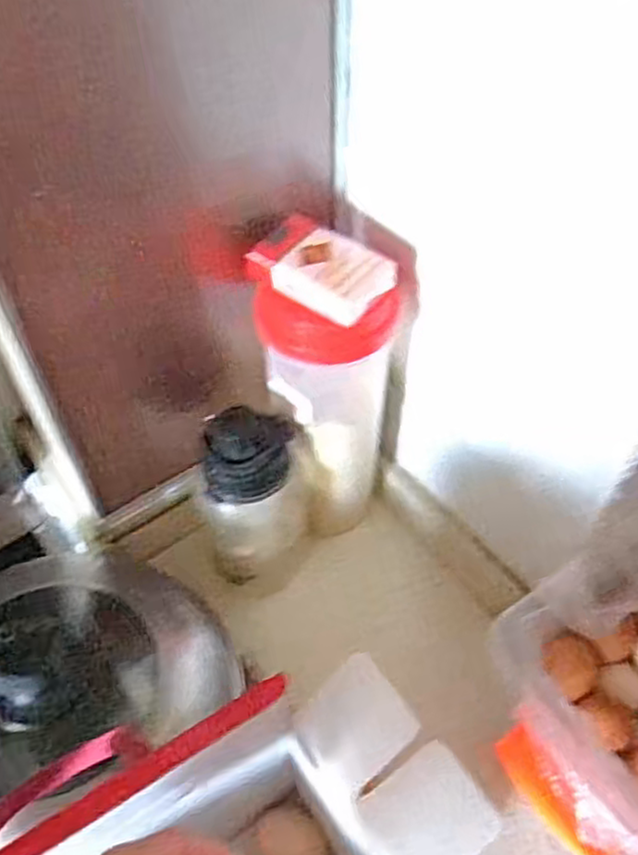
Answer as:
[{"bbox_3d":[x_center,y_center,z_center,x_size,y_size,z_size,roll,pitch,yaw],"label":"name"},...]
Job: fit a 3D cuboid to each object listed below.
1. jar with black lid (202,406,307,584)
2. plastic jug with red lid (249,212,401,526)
[{"bbox_3d":[-0.050,0.062,0.595,0.070,0.149,0.072,-1,51,1],"label":"jar with black lid"},{"bbox_3d":[0.004,-0.029,0.604,0.092,0.275,0.089,-1,51,1],"label":"plastic jug with red lid"}]

